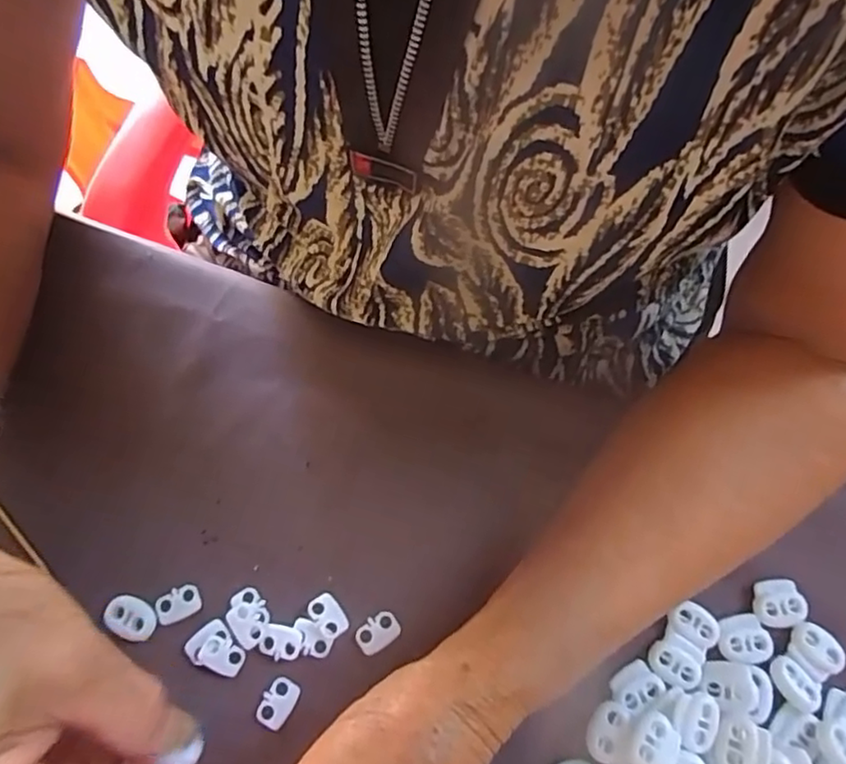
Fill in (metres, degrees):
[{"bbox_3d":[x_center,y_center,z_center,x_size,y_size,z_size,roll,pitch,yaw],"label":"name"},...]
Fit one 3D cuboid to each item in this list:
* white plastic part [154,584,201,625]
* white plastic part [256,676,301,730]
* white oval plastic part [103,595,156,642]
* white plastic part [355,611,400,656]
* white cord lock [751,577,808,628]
[{"bbox_3d":[-0.107,0.096,0.269,0.019,0.004,0.013,-23,70,-10],"label":"white plastic part"},{"bbox_3d":[-0.060,0.132,0.256,0.013,0.004,0.019,26,70,9],"label":"white plastic part"},{"bbox_3d":[-0.125,0.101,0.266,0.022,0.004,0.015,33,71,12],"label":"white oval plastic part"},{"bbox_3d":[-0.020,0.107,0.266,0.019,0.004,0.013,-29,71,-12],"label":"white plastic part"},{"bbox_3d":[0.155,0.096,0.270,0.020,0.004,0.020,4,68,1],"label":"white cord lock"}]

